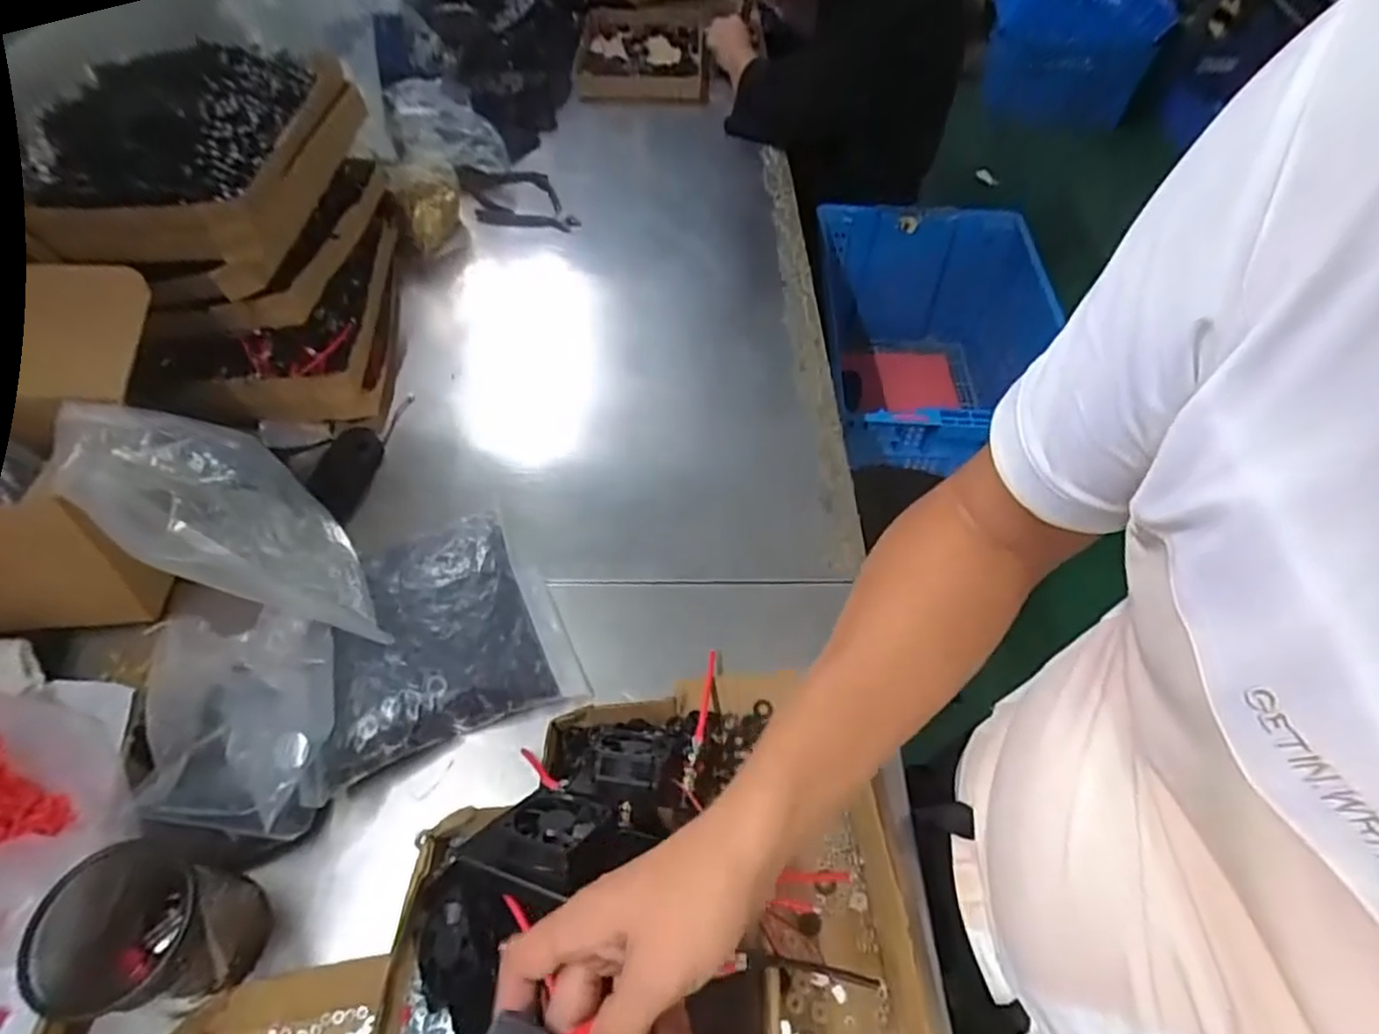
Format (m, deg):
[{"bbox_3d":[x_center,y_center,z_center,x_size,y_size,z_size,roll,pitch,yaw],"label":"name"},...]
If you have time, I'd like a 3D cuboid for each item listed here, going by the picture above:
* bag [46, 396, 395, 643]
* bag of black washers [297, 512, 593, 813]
[{"bbox_3d":[-0.346,-0.002,0.529,0.055,0.211,0.218,-47,46,-2],"label":"bag"},{"bbox_3d":[-0.217,0.095,0.578,0.200,0.055,0.198,-21,57,-15],"label":"bag of black washers"}]

